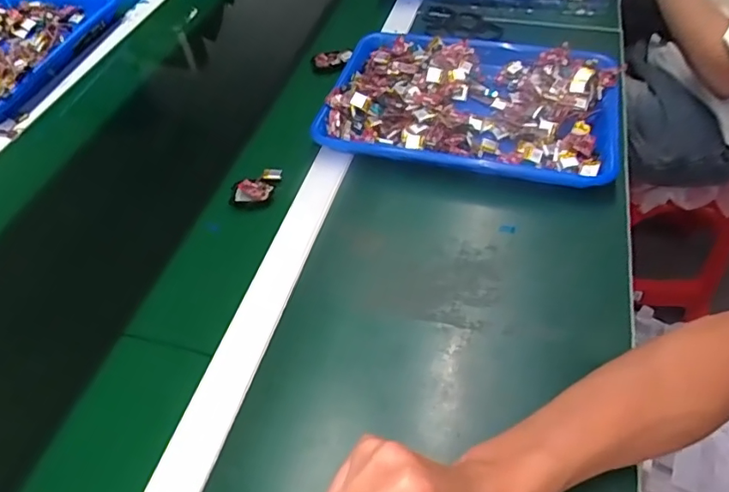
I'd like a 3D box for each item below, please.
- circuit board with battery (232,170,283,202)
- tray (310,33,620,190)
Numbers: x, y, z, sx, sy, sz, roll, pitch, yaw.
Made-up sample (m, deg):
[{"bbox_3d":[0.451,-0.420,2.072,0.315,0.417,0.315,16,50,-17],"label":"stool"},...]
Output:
[{"bbox_3d":[-0.119,-0.070,0.602,0.040,0.011,0.057,8,52,12],"label":"circuit board with battery"},{"bbox_3d":[0.126,-0.181,0.651,0.343,0.042,0.249,10,53,13],"label":"tray"}]

